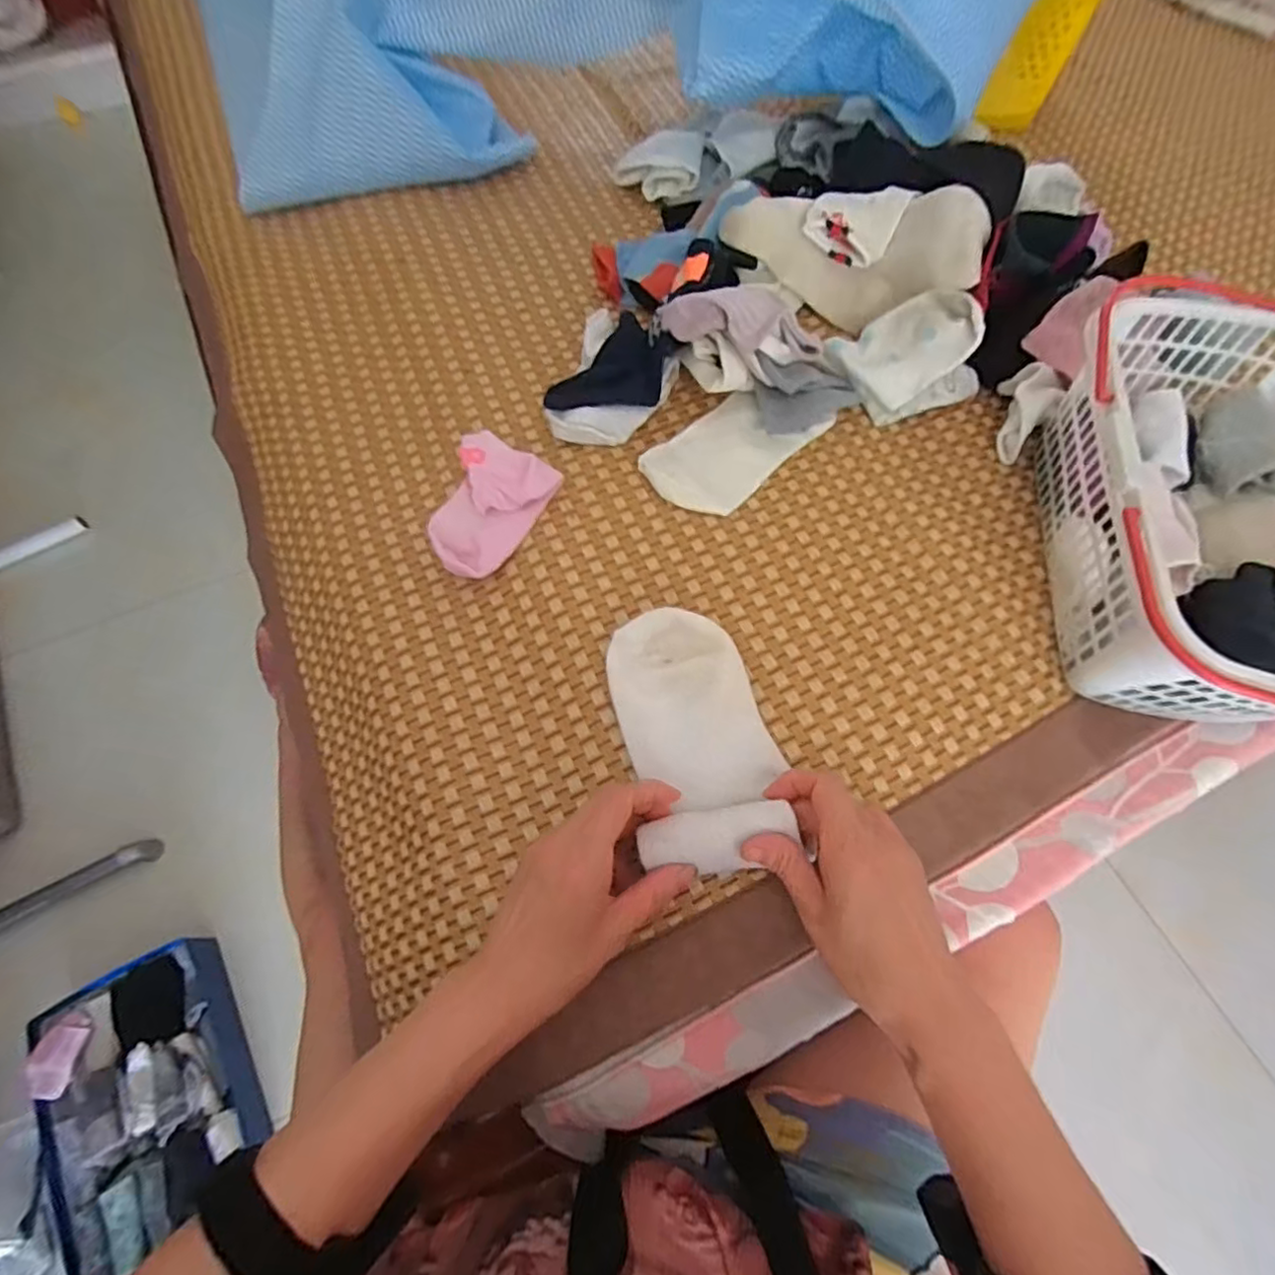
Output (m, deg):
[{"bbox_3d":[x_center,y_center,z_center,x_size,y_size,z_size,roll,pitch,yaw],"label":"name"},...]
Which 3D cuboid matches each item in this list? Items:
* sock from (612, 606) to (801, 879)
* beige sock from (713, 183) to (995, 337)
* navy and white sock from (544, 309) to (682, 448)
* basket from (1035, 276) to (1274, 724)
[{"bbox_3d":[0.036,0.059,0.388,0.089,0.025,0.155,-9,65,-6],"label":"sock"},{"bbox_3d":[0.175,-0.324,0.532,0.204,0.087,0.085,22,65,9],"label":"beige sock"},{"bbox_3d":[-0.020,-0.198,0.499,0.085,0.044,0.110,20,65,8],"label":"navy and white sock"},{"bbox_3d":[0.366,-0.072,0.411,0.183,0.116,0.280,8,64,2],"label":"basket"}]

